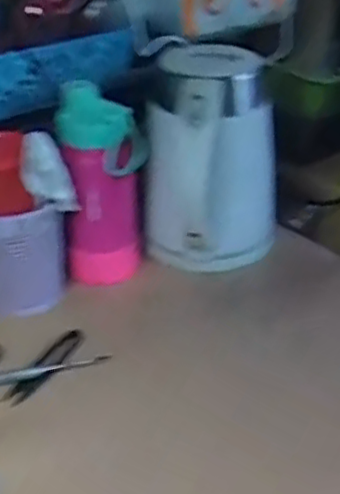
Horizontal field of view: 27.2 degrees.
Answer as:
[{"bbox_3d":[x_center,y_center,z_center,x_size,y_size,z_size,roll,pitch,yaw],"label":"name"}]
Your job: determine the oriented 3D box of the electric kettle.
[{"bbox_3d":[0.043,-0.088,0.734,0.135,0.203,0.165,4,33,5],"label":"electric kettle"}]

